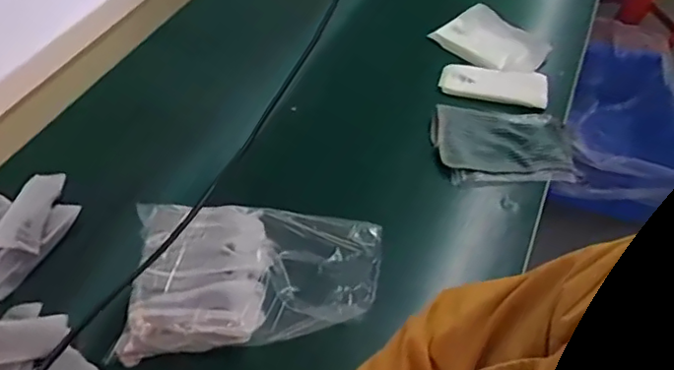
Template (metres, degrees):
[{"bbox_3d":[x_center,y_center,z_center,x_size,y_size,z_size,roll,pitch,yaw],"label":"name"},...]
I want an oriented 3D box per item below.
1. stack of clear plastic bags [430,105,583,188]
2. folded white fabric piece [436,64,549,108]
[{"bbox_3d":[0.272,-0.066,0.964,0.219,0.021,0.166,-1,50,-6],"label":"stack of clear plastic bags"},{"bbox_3d":[0.290,-0.187,1.076,0.189,0.028,0.079,10,50,4],"label":"folded white fabric piece"}]

